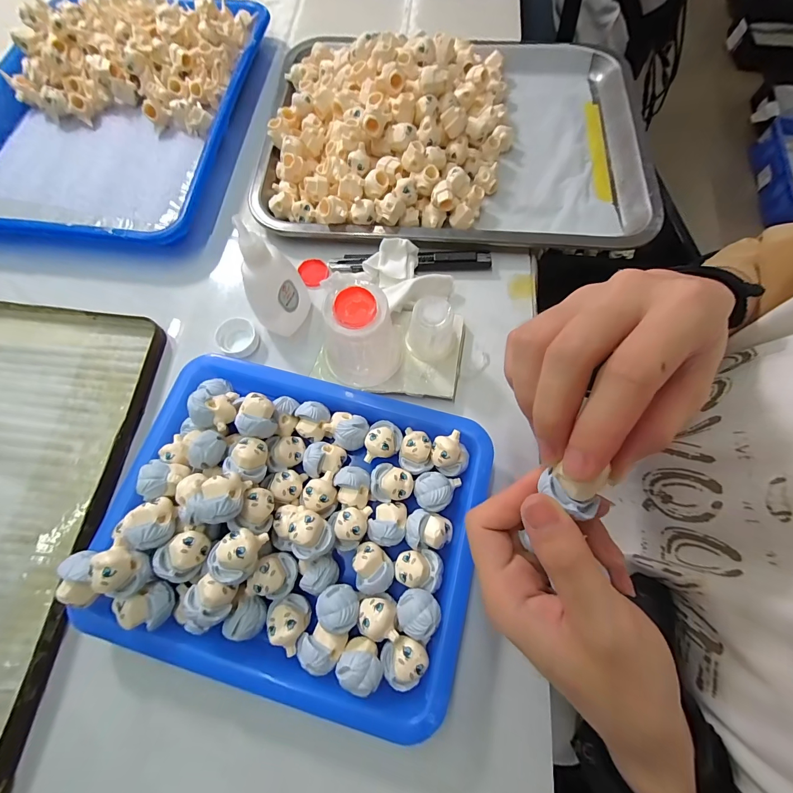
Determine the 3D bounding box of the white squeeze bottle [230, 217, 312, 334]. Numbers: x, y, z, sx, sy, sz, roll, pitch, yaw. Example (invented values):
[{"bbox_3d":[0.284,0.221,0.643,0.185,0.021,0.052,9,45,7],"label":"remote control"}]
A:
[{"bbox_3d":[-0.085,-0.077,0.249,0.029,0.089,0.034,8,72,2],"label":"white squeeze bottle"}]

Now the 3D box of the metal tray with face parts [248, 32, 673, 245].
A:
[{"bbox_3d":[0.053,-0.253,0.327,0.351,0.051,0.257,3,72,0],"label":"metal tray with face parts"}]

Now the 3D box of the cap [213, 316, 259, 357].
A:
[{"bbox_3d":[-0.124,-0.046,0.281,0.032,0.009,0.030,0,72,-1],"label":"cap"}]

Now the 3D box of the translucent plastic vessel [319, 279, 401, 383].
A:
[{"bbox_3d":[-0.023,-0.041,0.235,0.048,0.050,0.046,0,72,-1],"label":"translucent plastic vessel"}]

